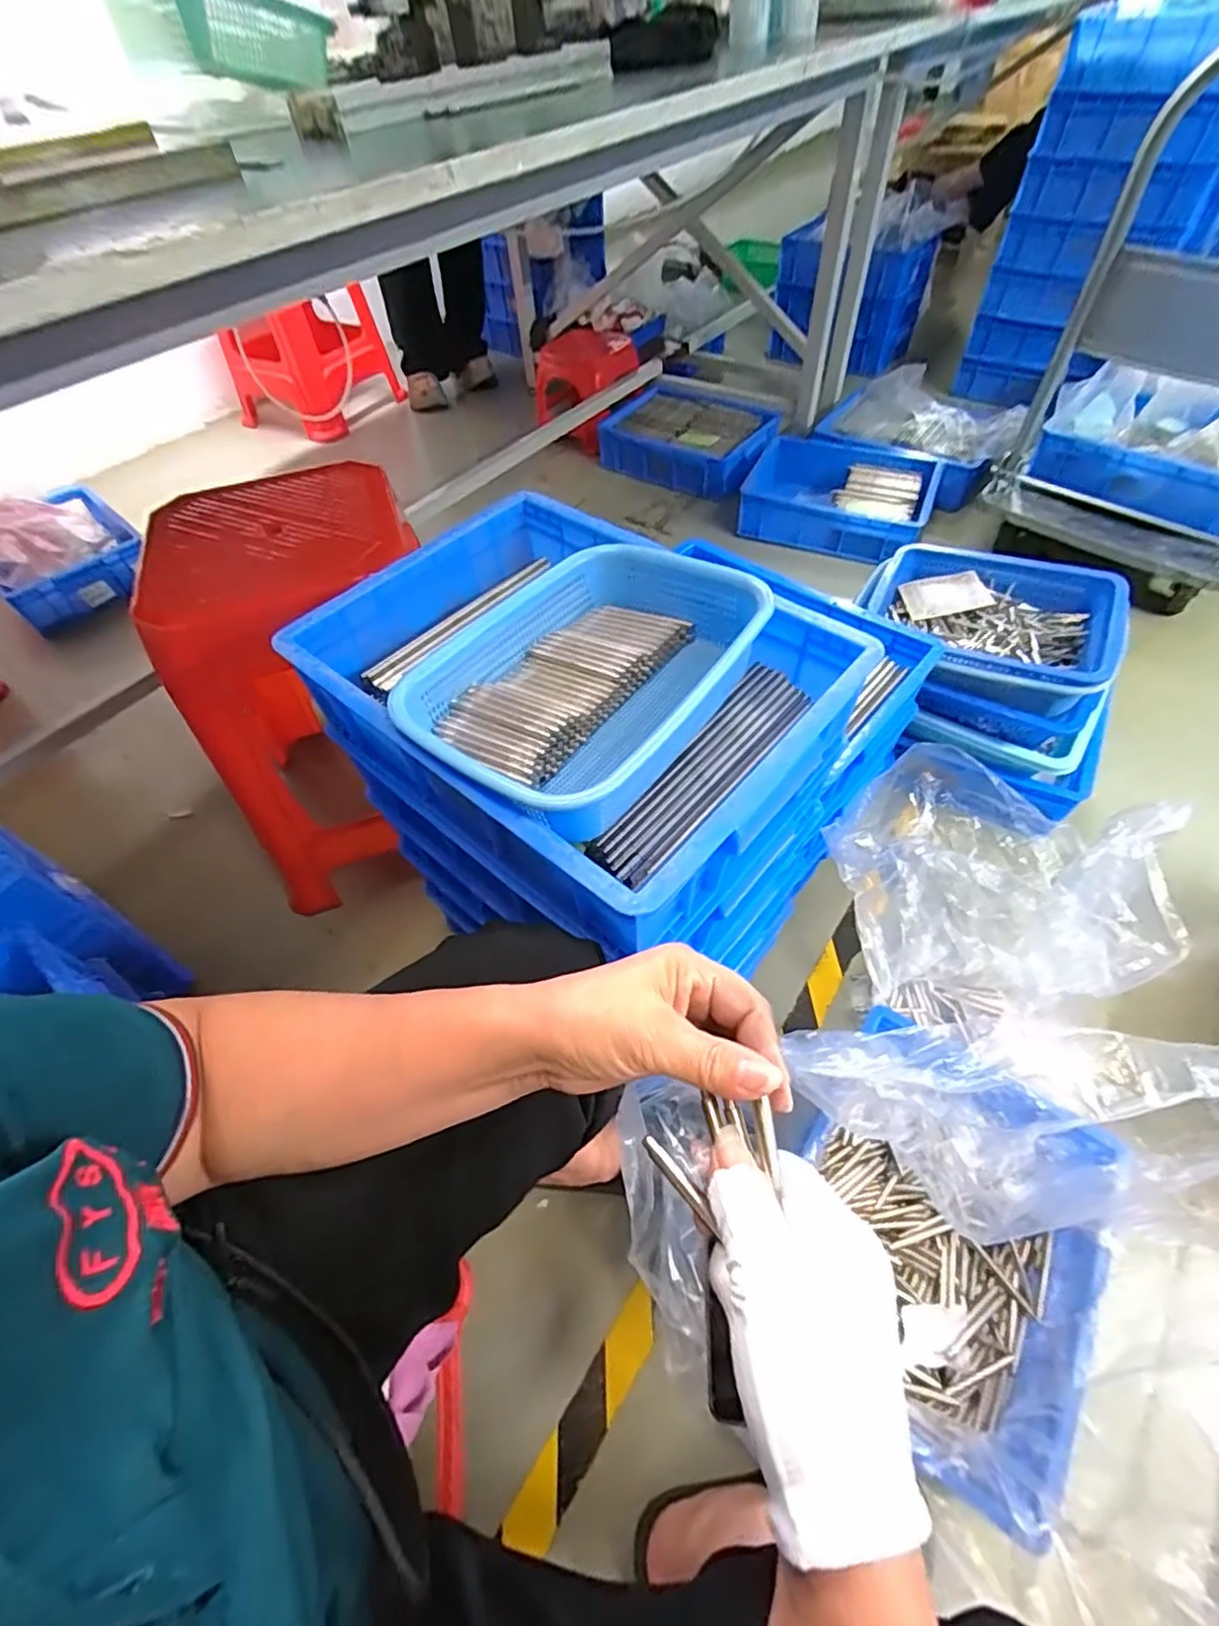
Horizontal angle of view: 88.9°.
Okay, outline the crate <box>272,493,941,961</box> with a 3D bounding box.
[{"bbox_3d":[-0.031,-0.105,0.529,0.398,0.119,0.301,33,62,24],"label":"crate"}]

